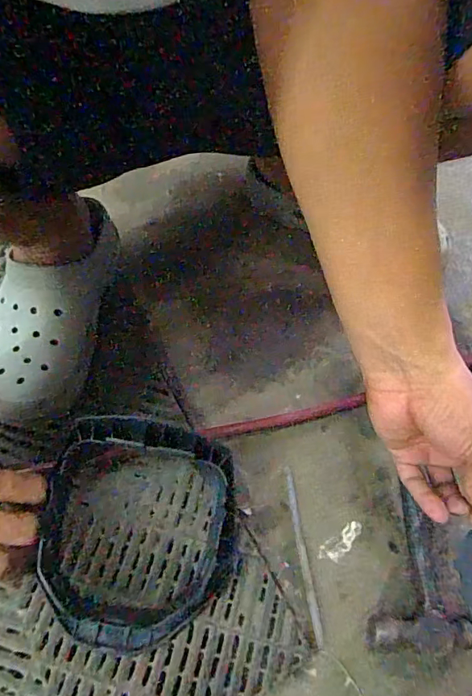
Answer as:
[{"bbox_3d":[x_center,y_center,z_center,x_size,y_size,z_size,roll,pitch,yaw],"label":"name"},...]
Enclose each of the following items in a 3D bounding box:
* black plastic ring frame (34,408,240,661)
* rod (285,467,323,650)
[{"bbox_3d":[-0.087,0.160,0.426,0.173,0.023,0.200,0,62,-3],"label":"black plastic ring frame"},{"bbox_3d":[0.063,0.193,0.439,0.008,0.008,0.155,-5,63,-5],"label":"rod"}]

